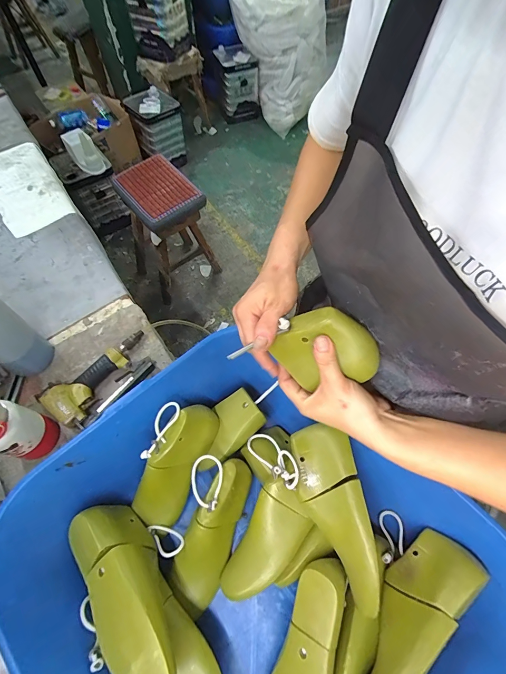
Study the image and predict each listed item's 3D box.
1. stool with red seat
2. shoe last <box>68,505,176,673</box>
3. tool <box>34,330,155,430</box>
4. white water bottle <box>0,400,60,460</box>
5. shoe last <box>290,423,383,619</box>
[{"bbox_3d":[-0.390,-0.466,1.442,0.317,0.475,0.296,-38,68,-18],"label":"stool with red seat"},{"bbox_3d":[-0.175,0.339,0.435,0.088,0.073,0.245,-34,48,-16],"label":"shoe last"},{"bbox_3d":[-0.304,0.090,0.661,0.228,0.041,0.116,-38,68,-18],"label":"tool"},{"bbox_3d":[-0.408,0.153,0.537,0.068,0.192,0.078,17,64,9],"label":"white water bottle"},{"bbox_3d":[0.113,0.254,0.470,0.084,0.073,0.233,-6,62,-3],"label":"shoe last"}]

